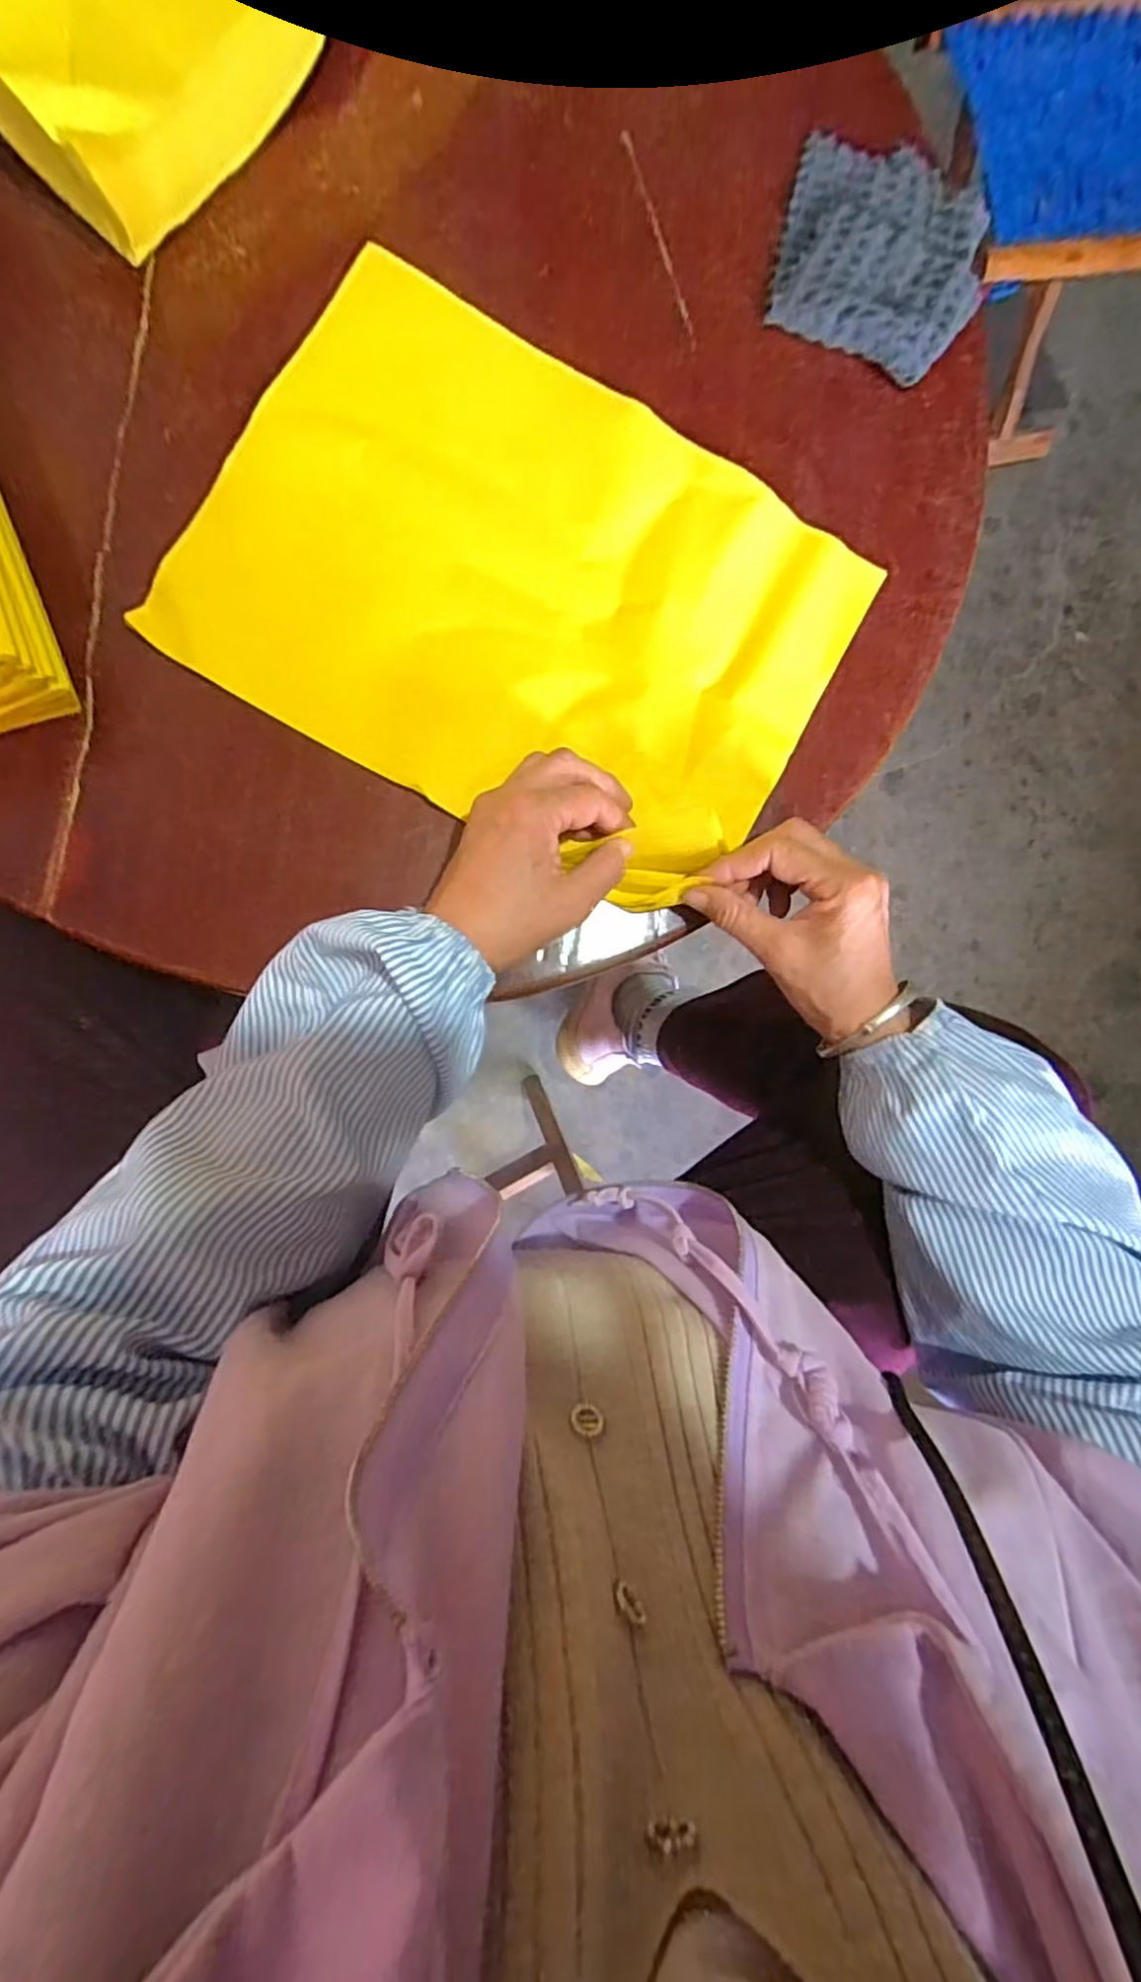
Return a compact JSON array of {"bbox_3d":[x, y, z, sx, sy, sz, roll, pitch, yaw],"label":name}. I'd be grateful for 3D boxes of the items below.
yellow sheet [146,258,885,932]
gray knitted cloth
[{"bbox_3d":[-0.019,-0.226,0.388,0.351,0.030,0.257,29,86,-7],"label":"yellow sheet"},{"bbox_3d":[0.191,-0.454,0.415,0.120,0.018,0.131,14,88,-8],"label":"gray knitted cloth"}]

